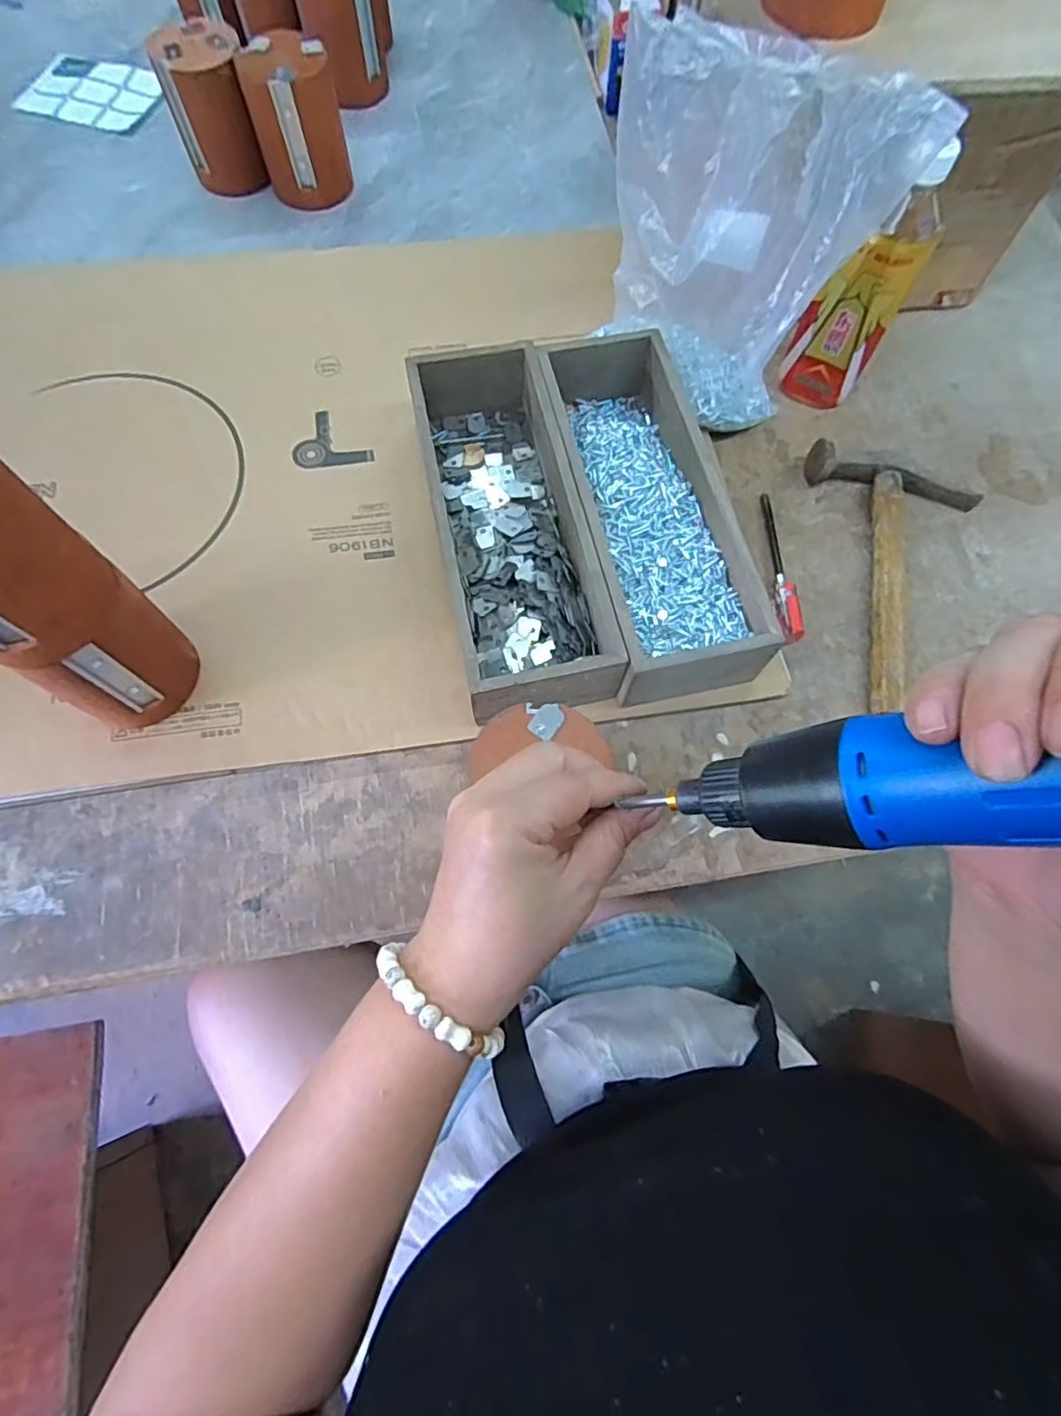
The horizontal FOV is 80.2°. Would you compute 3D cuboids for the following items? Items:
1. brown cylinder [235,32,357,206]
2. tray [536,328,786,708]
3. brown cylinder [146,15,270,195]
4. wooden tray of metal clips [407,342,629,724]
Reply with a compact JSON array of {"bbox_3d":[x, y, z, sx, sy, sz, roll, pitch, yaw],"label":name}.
[{"bbox_3d":[-0.216,-0.544,0.589,0.079,0.101,0.078,-13,71,-7],"label":"brown cylinder"},{"bbox_3d":[0.080,-0.147,0.471,0.100,0.076,0.290,-13,71,-6],"label":"tray"},{"bbox_3d":[-0.295,-0.557,0.593,0.073,0.099,0.077,-9,70,-5],"label":"brown cylinder"},{"bbox_3d":[-0.020,-0.134,0.462,0.104,0.067,0.298,-12,71,-6],"label":"wooden tray of metal clips"}]

